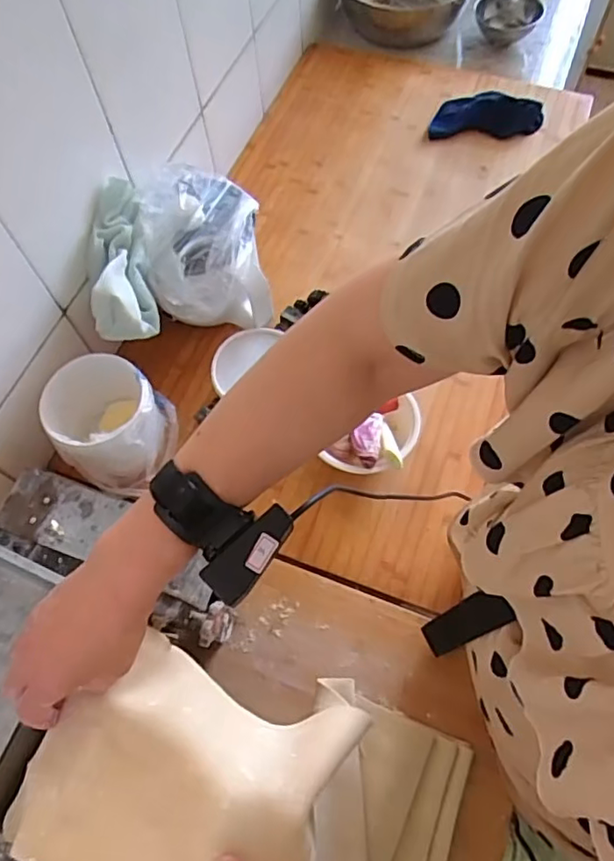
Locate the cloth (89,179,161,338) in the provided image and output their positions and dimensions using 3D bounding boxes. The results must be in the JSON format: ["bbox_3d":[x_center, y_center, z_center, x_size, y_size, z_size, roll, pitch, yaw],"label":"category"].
[{"bbox_3d":[-0.238,-0.207,0.714,0.075,0.085,0.183,-11,65,-3],"label":"cloth"}]

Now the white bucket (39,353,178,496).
[{"bbox_3d":[-0.245,-0.012,0.738,0.136,0.115,0.143,-1,65,2],"label":"white bucket"}]

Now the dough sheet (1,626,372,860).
[{"bbox_3d":[-0.082,0.240,0.414,0.209,0.066,0.167,19,67,11],"label":"dough sheet"}]

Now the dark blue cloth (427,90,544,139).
[{"bbox_3d":[0.326,-0.586,1.067,0.203,0.034,0.097,-2,64,1],"label":"dark blue cloth"}]

